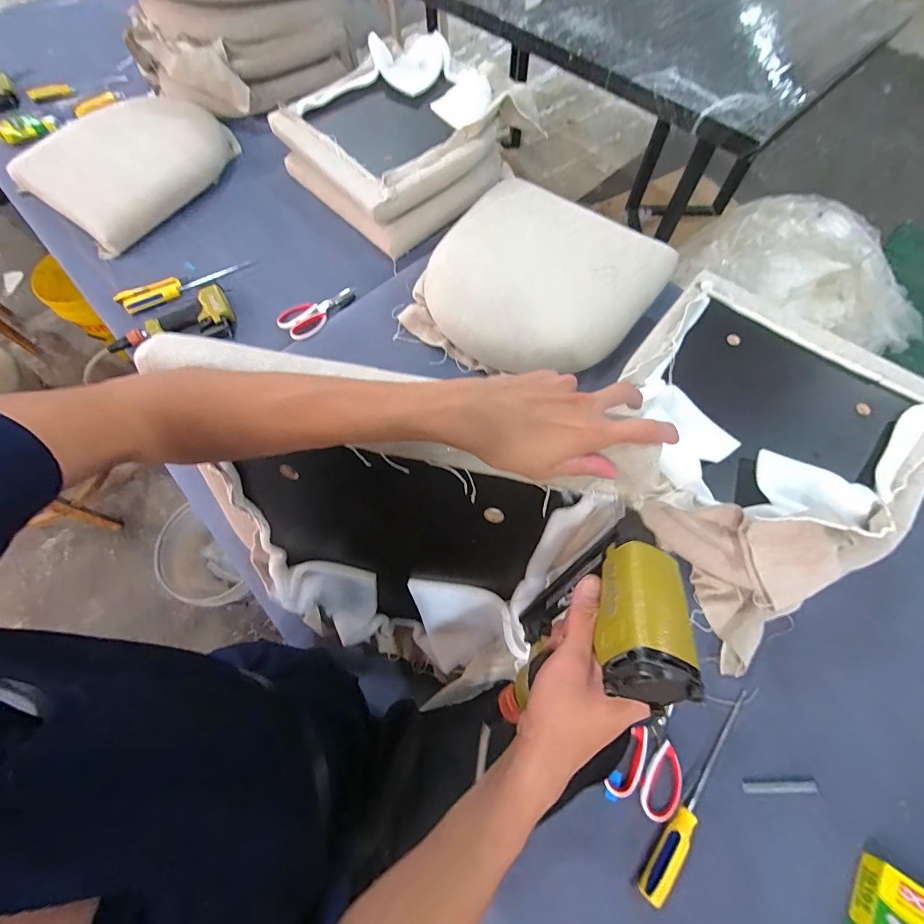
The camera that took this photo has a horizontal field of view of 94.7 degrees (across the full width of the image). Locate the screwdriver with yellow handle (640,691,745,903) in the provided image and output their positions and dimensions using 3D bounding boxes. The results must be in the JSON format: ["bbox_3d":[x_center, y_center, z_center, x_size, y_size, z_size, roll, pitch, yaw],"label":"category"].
[{"bbox_3d":[0.324,0.444,0.580,0.028,0.036,0.289,37,73,15],"label":"screwdriver with yellow handle"}]

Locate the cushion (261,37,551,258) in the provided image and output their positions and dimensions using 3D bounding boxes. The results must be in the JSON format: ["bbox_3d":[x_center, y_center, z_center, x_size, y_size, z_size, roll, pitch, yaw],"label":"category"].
[{"bbox_3d":[-0.147,-0.780,1.042,0.448,0.183,0.457,-40,72,-14],"label":"cushion"}]

